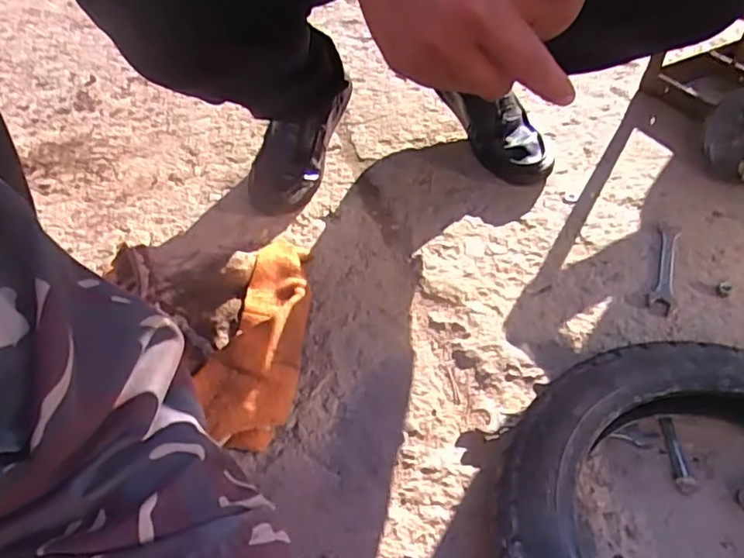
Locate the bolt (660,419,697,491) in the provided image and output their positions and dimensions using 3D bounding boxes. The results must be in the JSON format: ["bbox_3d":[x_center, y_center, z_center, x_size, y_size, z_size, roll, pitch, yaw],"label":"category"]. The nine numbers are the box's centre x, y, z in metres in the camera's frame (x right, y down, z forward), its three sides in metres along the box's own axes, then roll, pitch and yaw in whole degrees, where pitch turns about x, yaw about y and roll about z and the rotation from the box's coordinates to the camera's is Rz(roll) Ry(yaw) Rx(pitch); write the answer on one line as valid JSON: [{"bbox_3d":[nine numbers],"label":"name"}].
[{"bbox_3d":[0.291,0.166,0.550,0.014,0.012,0.066,-1,48,4],"label":"bolt"}]

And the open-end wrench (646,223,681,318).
[{"bbox_3d":[0.365,-0.017,0.714,0.031,0.008,0.149,15,51,17],"label":"open-end wrench"}]

